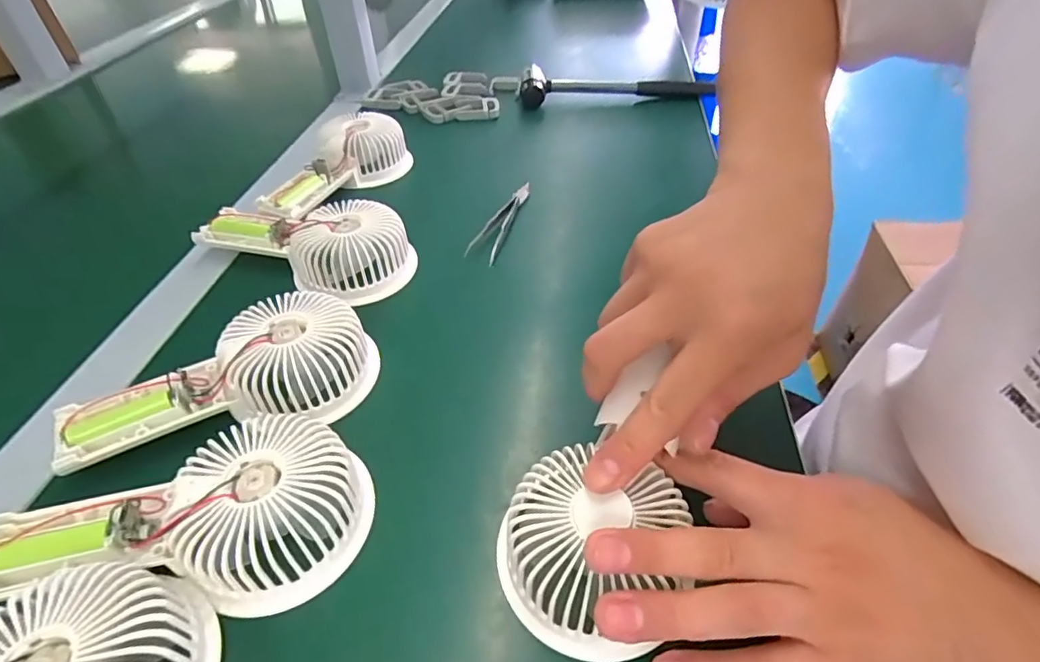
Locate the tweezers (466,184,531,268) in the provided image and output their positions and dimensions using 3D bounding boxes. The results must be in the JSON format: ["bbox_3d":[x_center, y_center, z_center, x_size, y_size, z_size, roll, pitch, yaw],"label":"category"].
[{"bbox_3d":[-0.015,-0.092,0.447,0.021,0.015,0.106,13,46,14],"label":"tweezers"}]

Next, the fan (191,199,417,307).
[{"bbox_3d":[-0.158,-0.069,0.398,0.161,0.038,0.078,17,47,18],"label":"fan"}]

